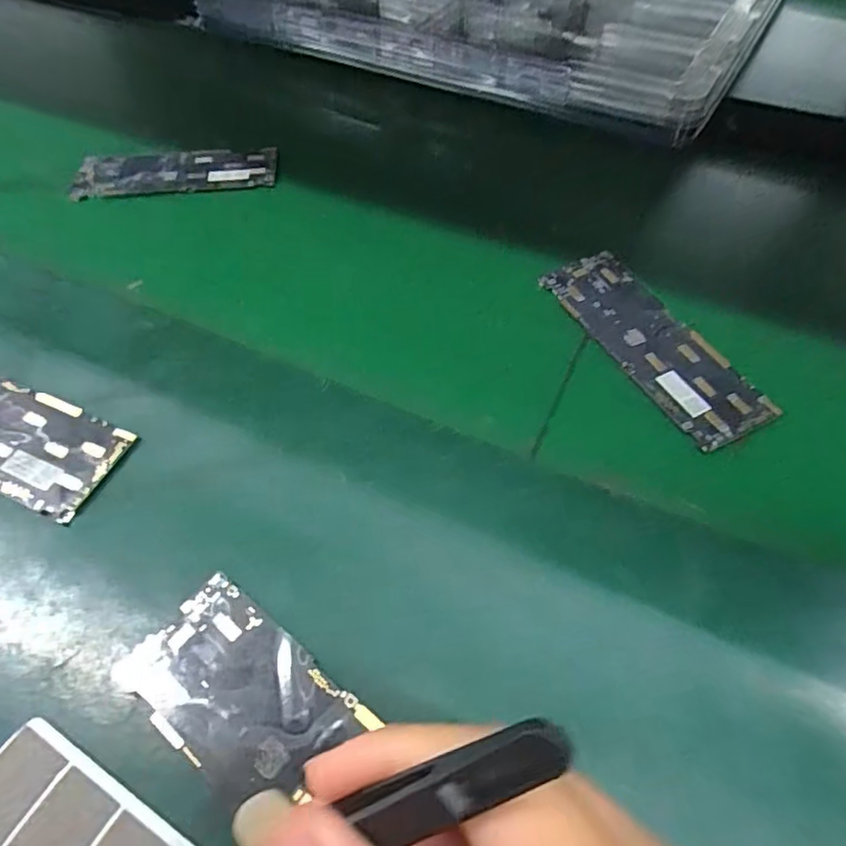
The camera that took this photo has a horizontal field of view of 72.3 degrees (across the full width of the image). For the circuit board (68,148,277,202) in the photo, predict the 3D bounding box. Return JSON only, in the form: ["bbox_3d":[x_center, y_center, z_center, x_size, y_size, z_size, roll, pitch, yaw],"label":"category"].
[{"bbox_3d":[-0.160,-0.164,0.376,0.125,0.006,0.040,-4,68,-2],"label":"circuit board"}]

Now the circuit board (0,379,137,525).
[{"bbox_3d":[-0.185,0.002,0.249,0.122,0.009,0.043,20,60,14],"label":"circuit board"}]

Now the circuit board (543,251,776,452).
[{"bbox_3d":[0.110,-0.040,0.277,0.044,0.005,0.121,-26,60,-14],"label":"circuit board"}]

